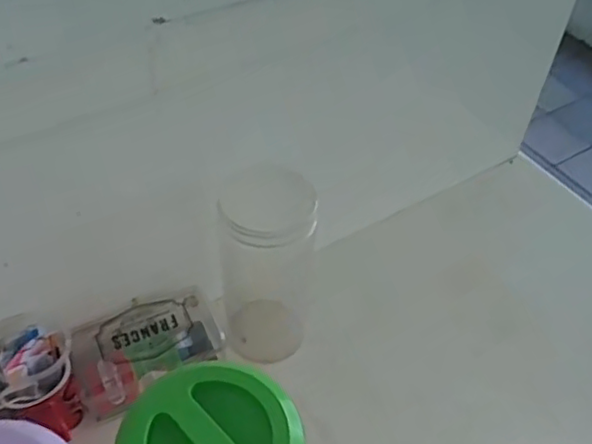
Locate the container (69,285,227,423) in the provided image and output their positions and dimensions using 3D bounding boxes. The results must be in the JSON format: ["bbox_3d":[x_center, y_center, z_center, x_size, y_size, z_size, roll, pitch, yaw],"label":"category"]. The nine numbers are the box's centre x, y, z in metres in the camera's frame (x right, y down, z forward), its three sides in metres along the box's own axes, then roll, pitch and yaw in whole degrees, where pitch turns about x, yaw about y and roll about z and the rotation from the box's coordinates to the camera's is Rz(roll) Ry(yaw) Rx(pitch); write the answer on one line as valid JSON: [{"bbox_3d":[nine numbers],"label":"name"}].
[{"bbox_3d":[-0.151,0.123,0.640,0.147,0.064,0.077,-23,53,-22],"label":"container"}]

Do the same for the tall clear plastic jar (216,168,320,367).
[{"bbox_3d":[-0.025,0.038,0.636,0.094,0.200,0.099,2,48,-2],"label":"tall clear plastic jar"}]

